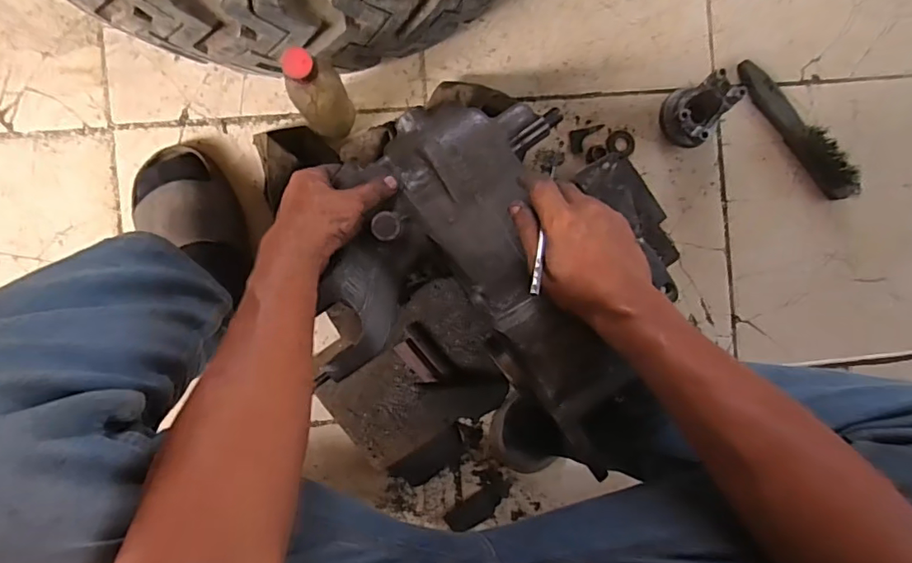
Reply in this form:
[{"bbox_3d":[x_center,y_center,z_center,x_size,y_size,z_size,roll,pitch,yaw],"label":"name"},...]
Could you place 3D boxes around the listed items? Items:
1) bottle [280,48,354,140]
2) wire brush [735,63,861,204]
[{"bbox_3d":[-0.144,-0.193,0.584,0.057,0.208,0.051,-24,92,-4],"label":"bottle"},{"bbox_3d":[0.479,-0.211,0.727,0.035,0.039,0.237,-43,93,-3],"label":"wire brush"}]

